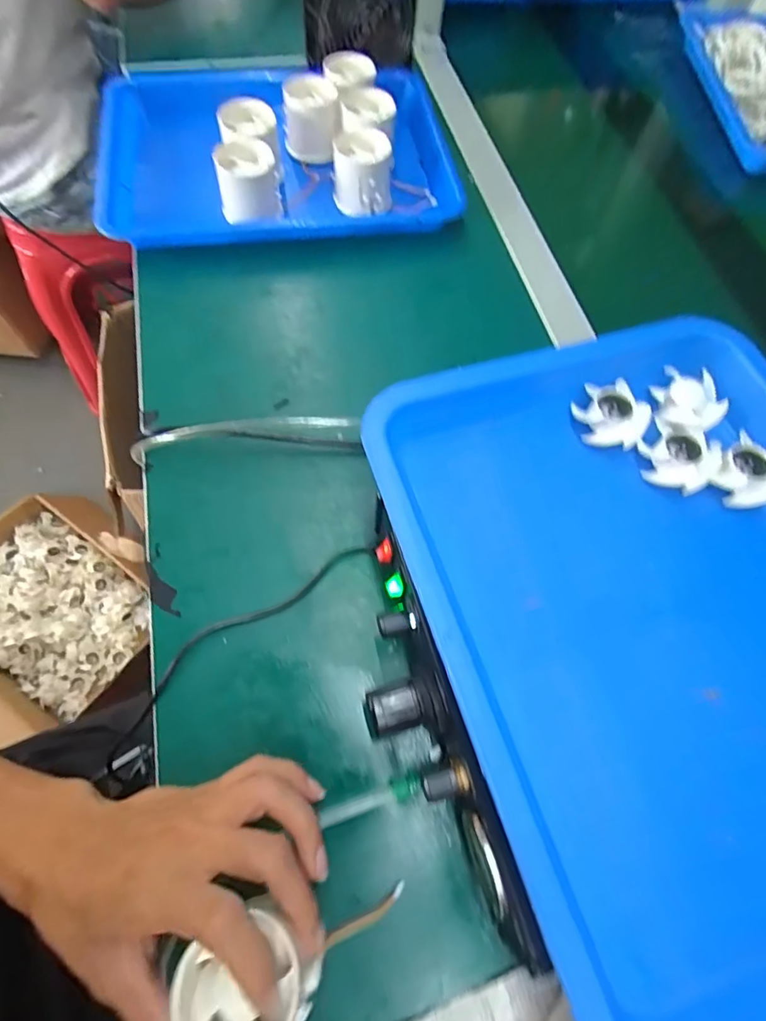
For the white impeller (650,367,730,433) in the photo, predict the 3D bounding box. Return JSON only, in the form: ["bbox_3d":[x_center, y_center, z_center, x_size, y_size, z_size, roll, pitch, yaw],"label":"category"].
[{"bbox_3d":[0.196,-0.071,0.324,0.040,0.012,0.043,-1,65,-3],"label":"white impeller"}]

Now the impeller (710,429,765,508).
[{"bbox_3d":[0.220,-0.022,0.304,0.033,0.016,0.039,35,68,13],"label":"impeller"}]

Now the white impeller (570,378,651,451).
[{"bbox_3d":[0.143,-0.060,0.315,0.042,0.013,0.041,-11,78,4],"label":"white impeller"}]

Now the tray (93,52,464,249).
[{"bbox_3d":[-0.101,-0.361,0.498,0.318,0.067,0.234,-8,66,-7],"label":"tray"}]

